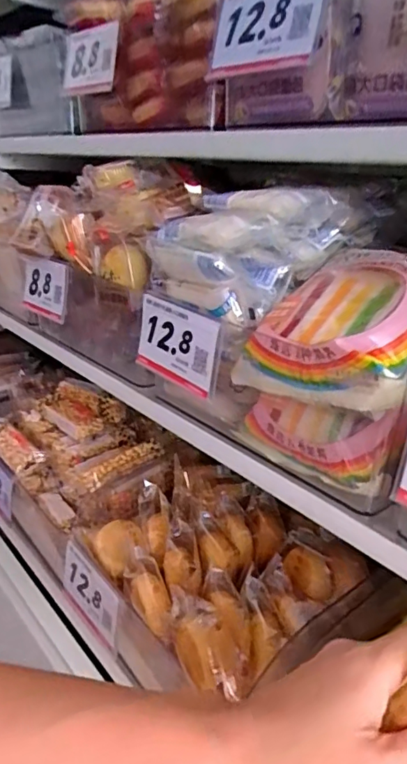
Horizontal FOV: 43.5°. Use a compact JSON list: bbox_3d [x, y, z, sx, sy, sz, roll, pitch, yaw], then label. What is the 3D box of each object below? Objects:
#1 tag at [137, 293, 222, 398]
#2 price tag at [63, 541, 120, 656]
[{"bbox_3d":[-0.022,-0.029,0.409,0.004,0.060,0.092,-12,28,-42],"label":"tag"},{"bbox_3d":[-0.105,0.199,0.475,0.005,0.052,0.089,0,24,-47],"label":"price tag"}]

